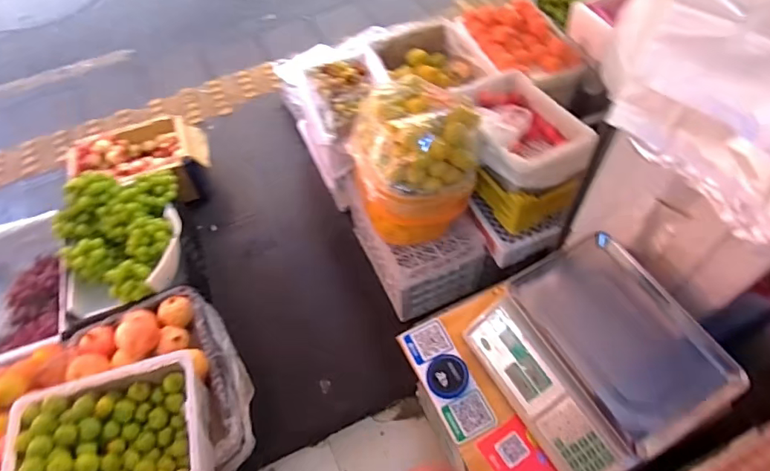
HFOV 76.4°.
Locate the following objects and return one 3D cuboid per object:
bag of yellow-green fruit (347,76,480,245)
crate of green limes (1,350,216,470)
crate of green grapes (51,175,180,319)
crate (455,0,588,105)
[{"bbox_3d":[0.070,-0.207,1.339,0.307,0.335,0.309,-26,59,-13],"label":"bag of yellow-green fruit"},{"bbox_3d":[-0.582,0.447,1.067,0.388,0.148,0.299,-15,57,-6],"label":"crate of green limes"},{"bbox_3d":[-0.787,0.015,1.449,0.360,0.149,0.445,-19,58,-9],"label":"crate of green grapes"},{"bbox_3d":[0.468,-0.652,1.690,0.244,0.144,0.441,-20,58,-9],"label":"crate"}]

